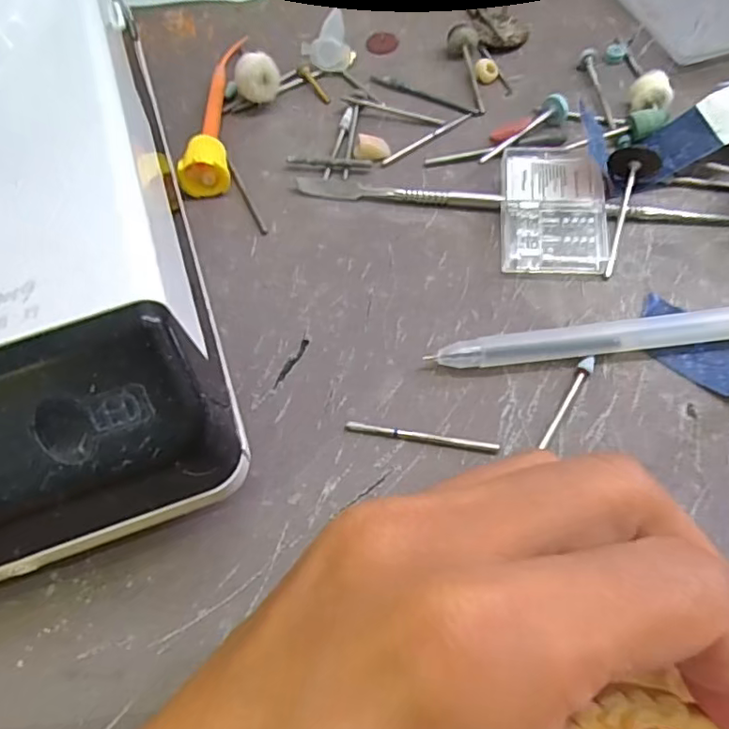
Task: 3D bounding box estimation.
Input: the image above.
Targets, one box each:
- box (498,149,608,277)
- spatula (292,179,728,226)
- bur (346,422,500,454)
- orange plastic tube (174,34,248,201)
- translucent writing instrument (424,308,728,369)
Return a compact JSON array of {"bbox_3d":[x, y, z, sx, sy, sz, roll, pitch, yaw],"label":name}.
[{"bbox_3d":[0.064,-0.053,0.200,0.034,0.011,0.046,3,63,5],"label":"box"},{"bbox_3d":[0.049,-0.057,0.206,0.152,0.005,0.008,7,63,7],"label":"spatula"},{"bbox_3d":[0.017,0.020,0.168,0.044,0.004,0.004,7,63,7],"label":"bur"},{"bbox_3d":[-0.060,-0.103,0.231,0.018,0.014,0.085,-3,62,2],"label":"orange plastic tube"},{"bbox_3d":[0.084,-0.010,0.177,0.123,0.009,0.012,-6,62,0],"label":"translucent writing instrument"}]

